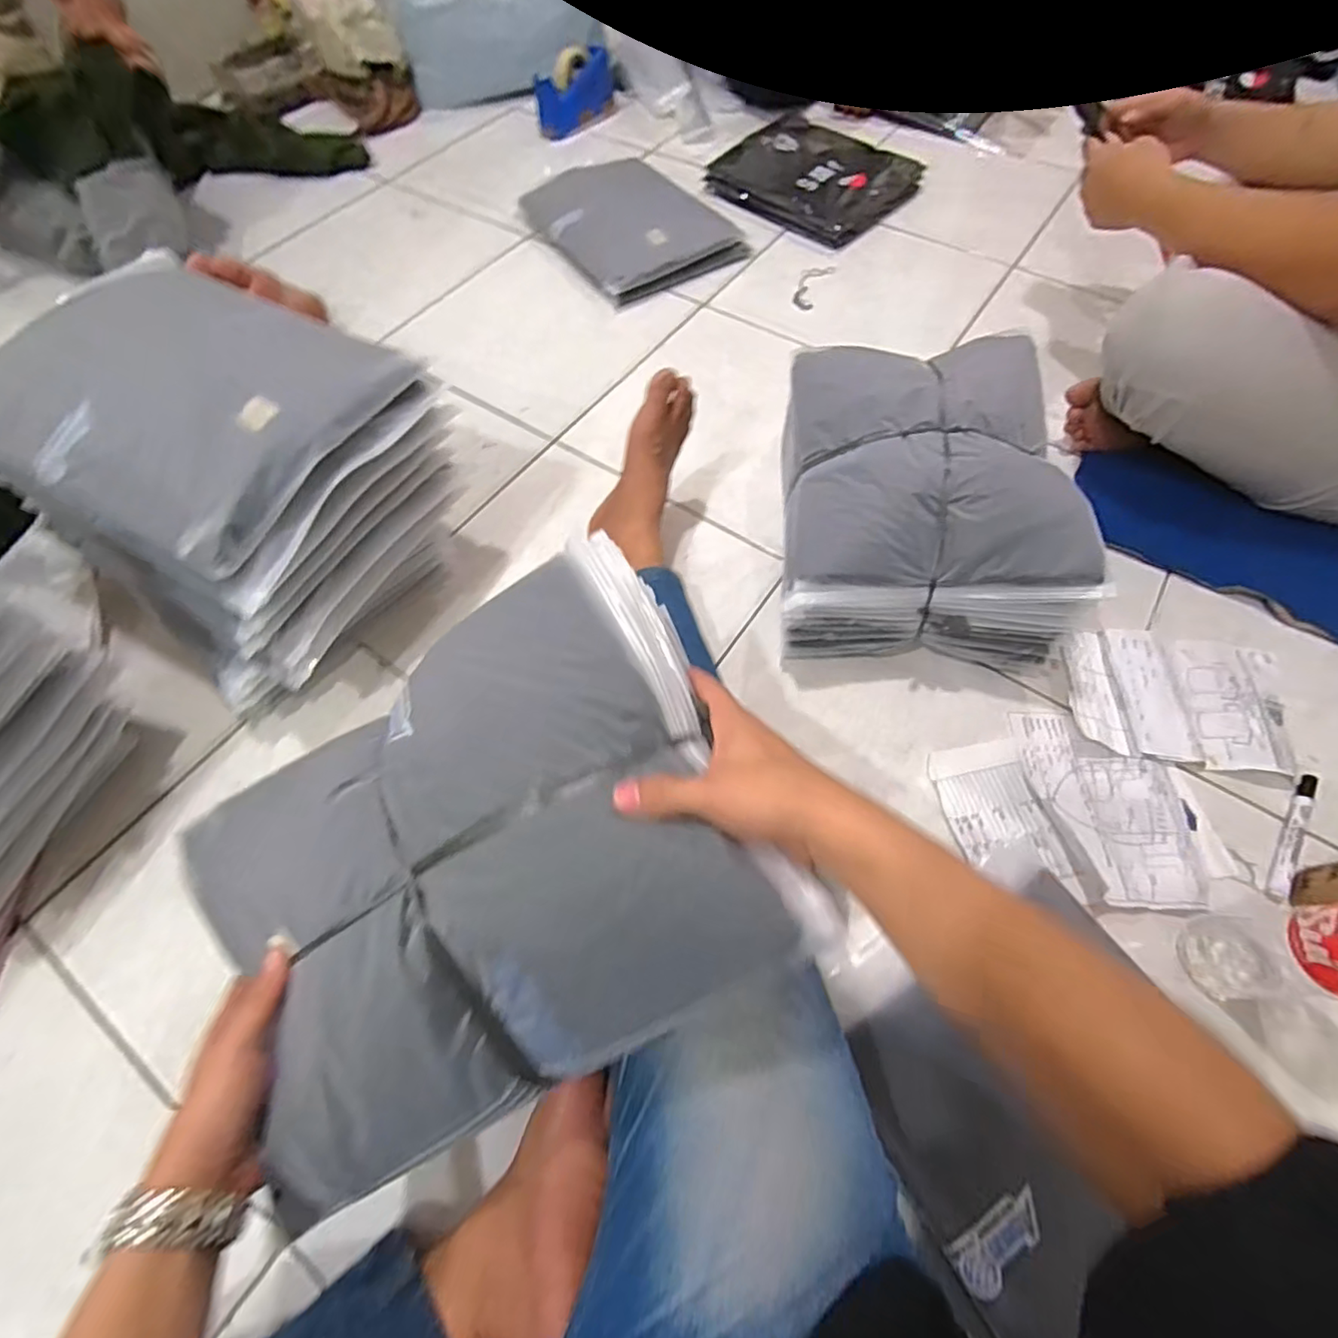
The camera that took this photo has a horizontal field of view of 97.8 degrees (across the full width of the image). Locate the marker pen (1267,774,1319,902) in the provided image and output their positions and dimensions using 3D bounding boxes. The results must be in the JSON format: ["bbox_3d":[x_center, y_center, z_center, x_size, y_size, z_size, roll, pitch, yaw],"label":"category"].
[{"bbox_3d":[0.630,0.168,0.589,0.020,0.018,0.152,35,70,17],"label":"marker pen"}]

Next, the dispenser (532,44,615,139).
[{"bbox_3d":[-0.186,-1.179,1.182,0.076,0.098,0.180,37,70,18],"label":"dispenser"}]

